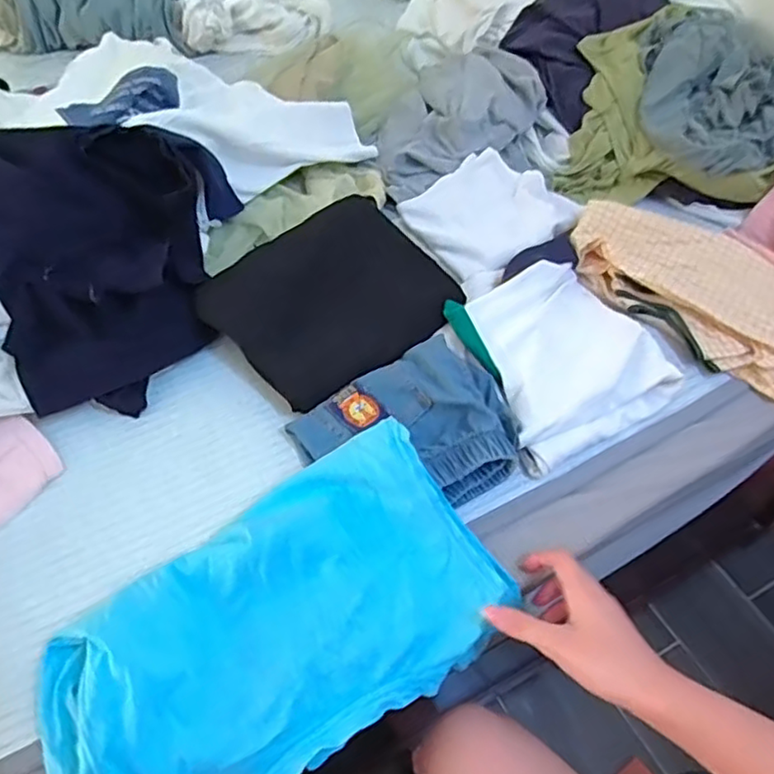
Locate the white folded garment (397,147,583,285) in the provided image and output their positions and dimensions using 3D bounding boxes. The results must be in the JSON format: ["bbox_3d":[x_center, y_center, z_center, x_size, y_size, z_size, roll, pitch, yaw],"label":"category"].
[{"bbox_3d":[0.118,-0.203,0.754,0.175,0.029,0.146,-34,59,-24],"label":"white folded garment"}]

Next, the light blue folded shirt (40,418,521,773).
[{"bbox_3d":[-0.079,0.182,0.479,0.326,0.095,0.177,-33,58,-23],"label":"light blue folded shirt"}]

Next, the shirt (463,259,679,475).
[{"bbox_3d":[0.167,-0.033,0.625,0.175,0.049,0.179,-22,55,-17],"label":"shirt"}]

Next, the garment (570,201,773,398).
[{"bbox_3d":[0.345,-0.101,0.688,0.155,0.048,0.307,-35,59,-25],"label":"garment"}]

